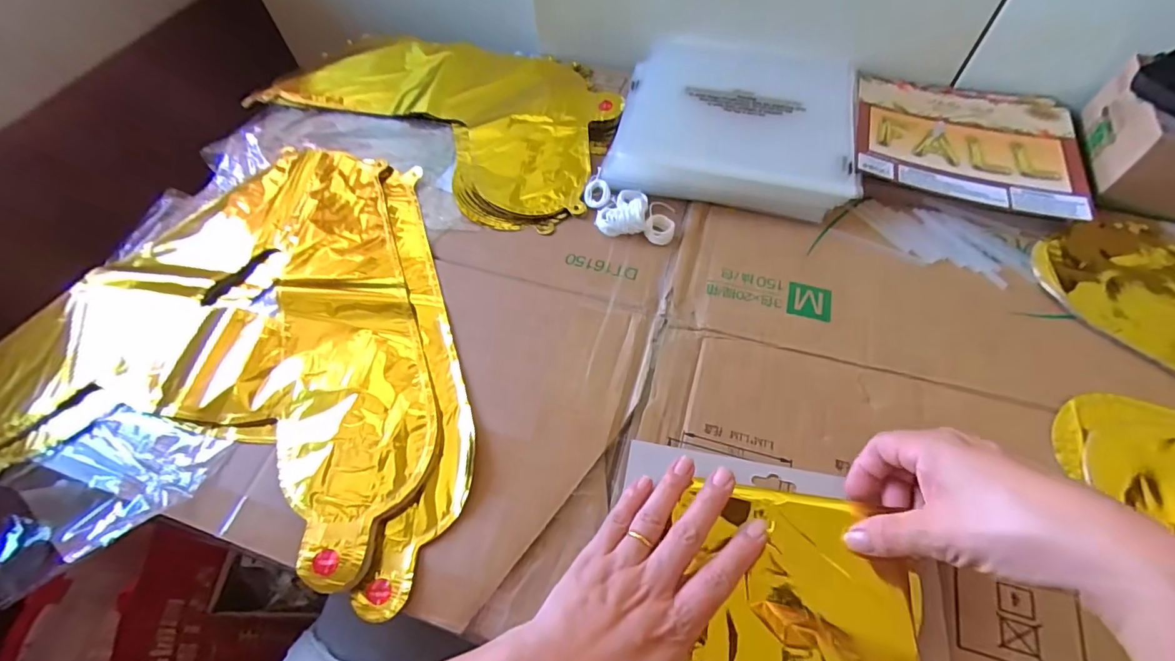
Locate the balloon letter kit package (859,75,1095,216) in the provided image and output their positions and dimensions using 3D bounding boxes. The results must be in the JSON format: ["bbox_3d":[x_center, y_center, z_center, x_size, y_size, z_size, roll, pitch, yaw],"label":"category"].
[{"bbox_3d":[0.357,-0.183,0.470,0.194,0.009,0.172,15,58,9],"label":"balloon letter kit package"}]

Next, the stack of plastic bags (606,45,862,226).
[{"bbox_3d":[0.150,-0.216,0.502,0.221,0.030,0.233,10,59,9],"label":"stack of plastic bags"}]

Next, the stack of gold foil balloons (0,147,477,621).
[{"bbox_3d":[-0.261,-0.020,0.413,0.418,0.015,0.344,12,60,10],"label":"stack of gold foil balloons"}]

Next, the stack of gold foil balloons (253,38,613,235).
[{"bbox_3d":[-0.166,-0.257,0.561,0.426,0.014,0.247,23,62,16],"label":"stack of gold foil balloons"}]

